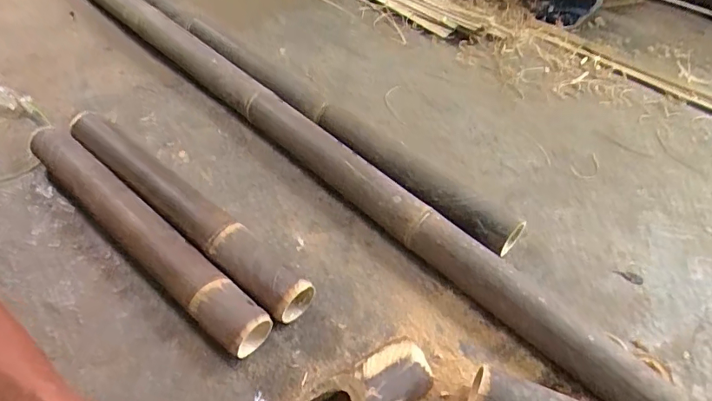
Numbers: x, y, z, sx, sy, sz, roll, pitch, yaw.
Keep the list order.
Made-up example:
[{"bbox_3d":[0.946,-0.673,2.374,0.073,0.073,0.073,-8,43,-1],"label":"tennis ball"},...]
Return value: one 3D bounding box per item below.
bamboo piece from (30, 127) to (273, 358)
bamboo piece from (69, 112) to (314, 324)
[{"bbox_3d":[-0.344,0.044,0.761,0.559,0.073,0.074,34,50,25],"label":"bamboo piece"},{"bbox_3d":[-0.296,0.010,0.803,0.552,0.084,0.073,34,50,23],"label":"bamboo piece"}]

